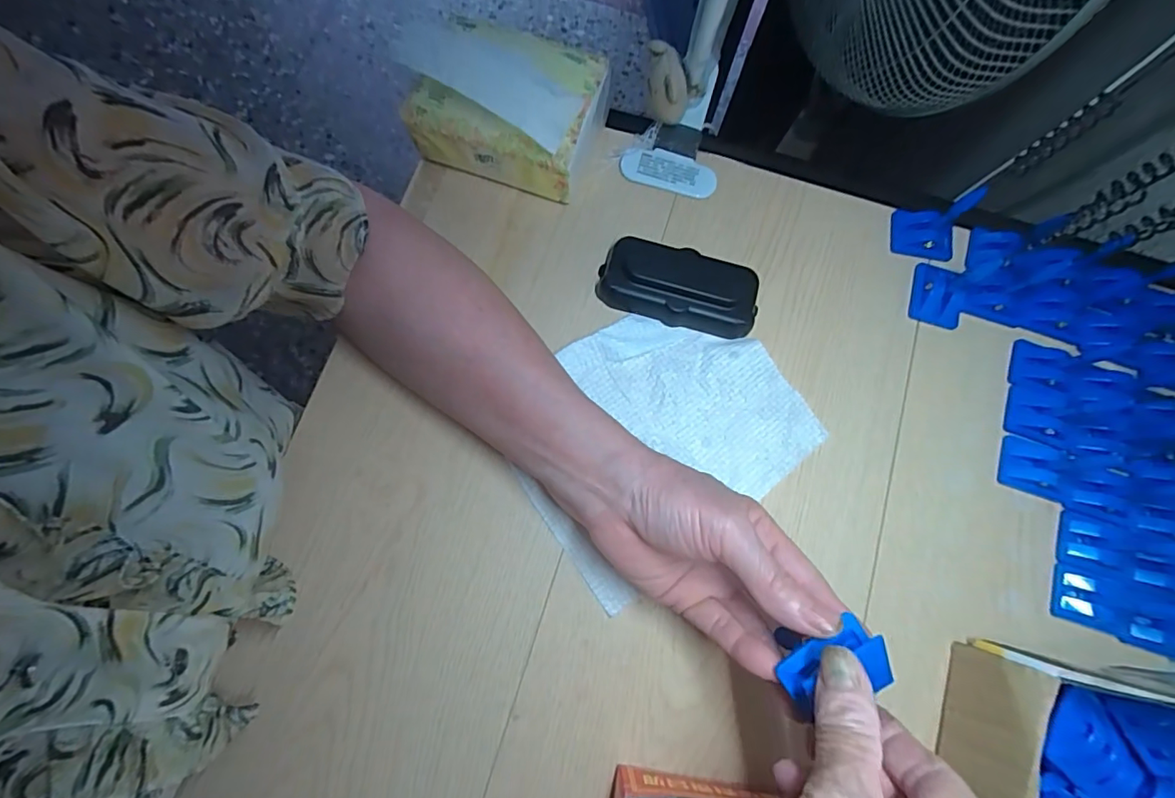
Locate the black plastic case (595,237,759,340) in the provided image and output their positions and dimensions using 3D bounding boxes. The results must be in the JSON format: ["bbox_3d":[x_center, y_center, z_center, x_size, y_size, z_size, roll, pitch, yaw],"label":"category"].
[{"bbox_3d":[0.064,-0.079,0.360,0.109,0.027,0.051,16,76,4],"label":"black plastic case"}]

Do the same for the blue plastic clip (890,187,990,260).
[{"bbox_3d":[0.251,-0.127,0.371,0.043,0.045,0.033,13,76,3],"label":"blue plastic clip"}]

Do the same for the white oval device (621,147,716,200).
[{"bbox_3d":[0.062,-0.172,0.391,0.072,0.004,0.028,16,94,3],"label":"white oval device"}]

